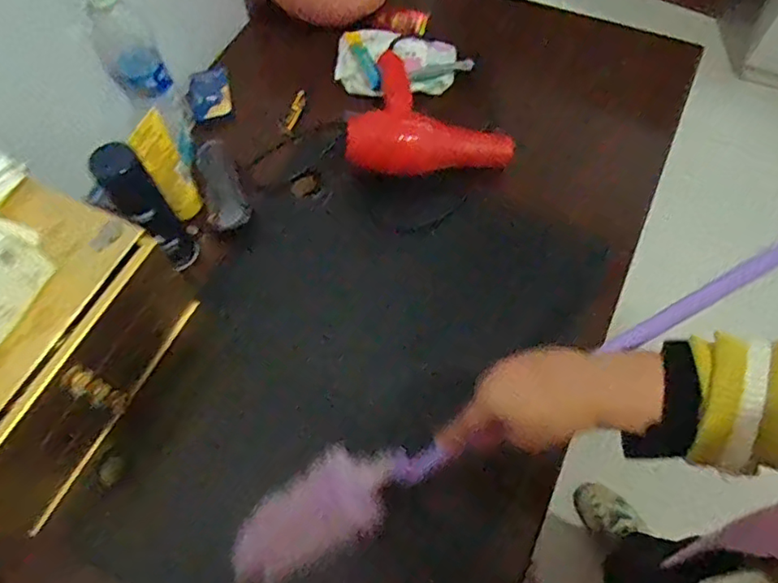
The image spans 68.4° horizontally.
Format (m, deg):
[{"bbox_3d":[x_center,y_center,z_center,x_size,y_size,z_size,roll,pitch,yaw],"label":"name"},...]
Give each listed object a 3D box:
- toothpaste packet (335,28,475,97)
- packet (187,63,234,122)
[{"bbox_3d":[0.019,-0.342,0.856,0.196,0.032,0.112,7,63,6],"label":"toothpaste packet"},{"bbox_3d":[-0.270,-0.298,0.860,0.060,0.017,0.104,-18,64,-7],"label":"packet"}]

